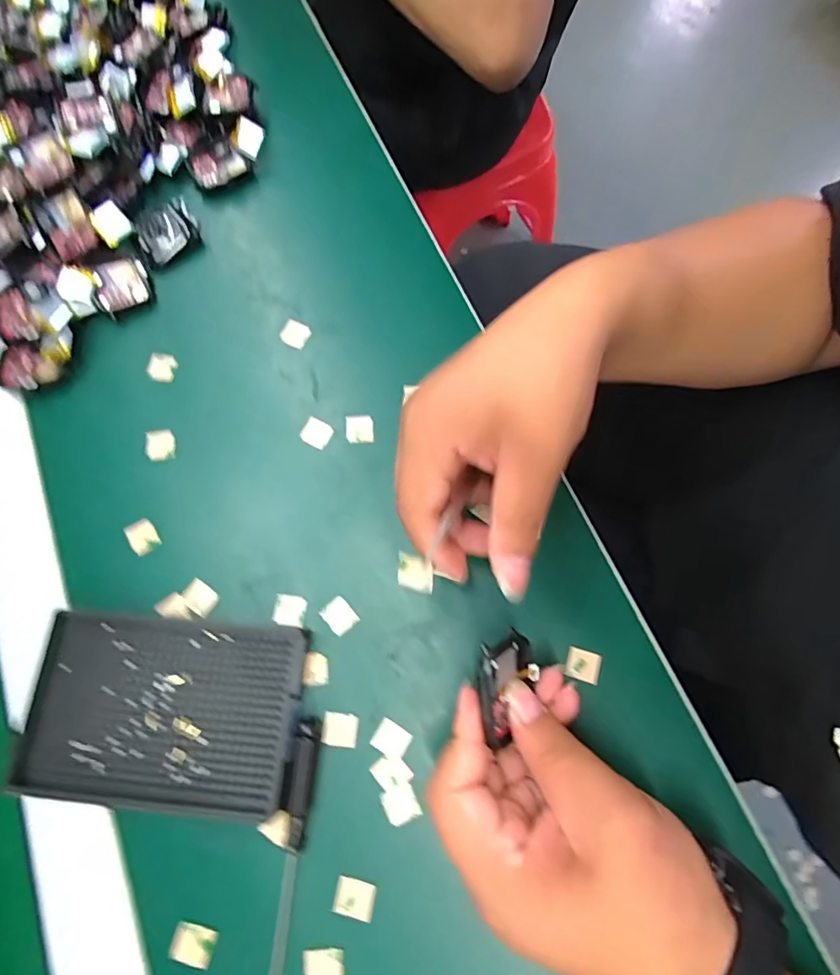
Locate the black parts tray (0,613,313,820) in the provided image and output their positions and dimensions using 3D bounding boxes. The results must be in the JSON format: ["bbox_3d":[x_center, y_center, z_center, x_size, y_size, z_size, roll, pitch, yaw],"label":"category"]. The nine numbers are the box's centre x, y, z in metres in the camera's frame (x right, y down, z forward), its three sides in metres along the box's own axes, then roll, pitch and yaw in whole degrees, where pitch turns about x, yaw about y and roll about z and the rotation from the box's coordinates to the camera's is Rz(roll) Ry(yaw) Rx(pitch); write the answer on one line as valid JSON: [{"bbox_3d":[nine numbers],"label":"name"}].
[{"bbox_3d":[-0.134,0.115,0.270,0.138,0.019,0.089,5,72,1],"label":"black parts tray"}]

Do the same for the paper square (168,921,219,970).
[{"bbox_3d":[-0.110,0.221,0.248,0.021,0.004,0.015,15,61,5],"label":"paper square"}]

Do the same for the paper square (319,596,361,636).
[{"bbox_3d":[-0.046,0.073,0.291,0.015,0.004,0.018,-41,77,-12],"label":"paper square"}]

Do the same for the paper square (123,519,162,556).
[{"bbox_3d":[-0.167,0.029,0.308,0.016,0.004,0.021,-36,76,-11],"label":"paper square"}]

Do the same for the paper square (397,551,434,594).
[{"bbox_3d":[-0.002,0.037,0.219,0.017,0.004,0.017,20,43,-8],"label":"paper square"}]

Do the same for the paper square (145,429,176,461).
[{"bbox_3d":[-0.165,-0.027,0.326,0.017,0.005,0.020,-13,73,-4],"label":"paper square"}]

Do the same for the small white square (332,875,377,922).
[{"bbox_3d":[-0.032,0.201,0.251,0.019,0.004,0.015,14,73,4],"label":"small white square"}]

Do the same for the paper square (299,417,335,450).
[{"bbox_3d":[-0.065,-0.035,0.323,0.018,0.004,0.016,27,74,8],"label":"paper square"}]

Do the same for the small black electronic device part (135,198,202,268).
[{"bbox_3d":[-0.183,-0.184,0.367,0.042,0.015,0.040,-27,74,-8],"label":"small black electronic device part"}]

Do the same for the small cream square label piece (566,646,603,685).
[{"bbox_3d":[0.089,0.096,0.277,0.018,0.004,0.016,17,73,5],"label":"small cream square label piece"}]

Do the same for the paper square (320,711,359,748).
[{"bbox_3d":[-0.042,0.128,0.272,0.019,0.004,0.016,6,72,2],"label":"paper square"}]

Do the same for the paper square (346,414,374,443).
[{"bbox_3d":[-0.038,-0.037,0.324,0.017,0.004,0.018,-3,76,0],"label":"paper square"}]

